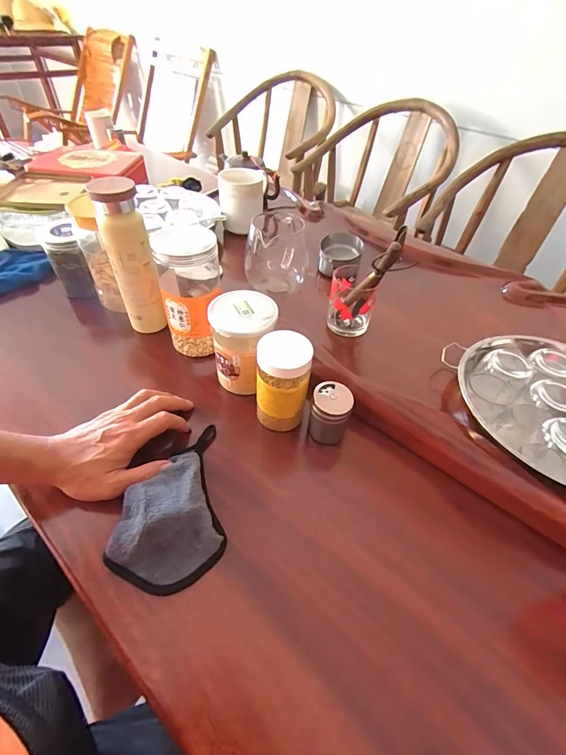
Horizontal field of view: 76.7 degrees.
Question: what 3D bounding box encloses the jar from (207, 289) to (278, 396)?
[{"bbox_3d":[-0.051,-0.038,0.463,0.076,0.126,0.071,2,48,-3],"label":"jar"}]

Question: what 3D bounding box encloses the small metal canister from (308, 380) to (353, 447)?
[{"bbox_3d":[0.054,0.046,0.432,0.051,0.074,0.040,17,49,11],"label":"small metal canister"}]

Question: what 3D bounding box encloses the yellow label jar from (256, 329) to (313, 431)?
[{"bbox_3d":[-0.001,0.010,0.427,0.058,0.128,0.053,2,48,-3],"label":"yellow label jar"}]

